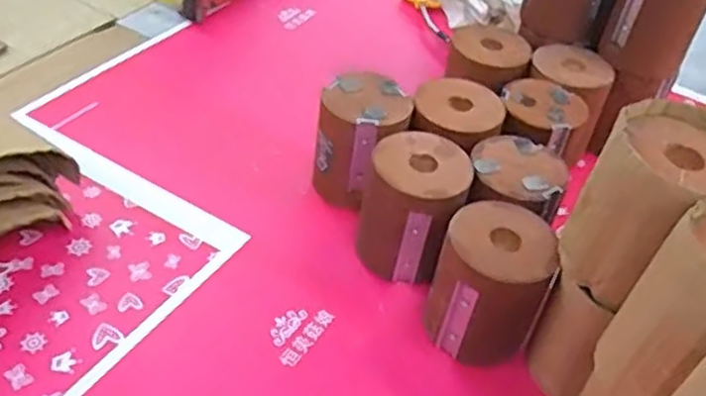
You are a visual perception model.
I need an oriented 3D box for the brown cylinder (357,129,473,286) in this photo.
[{"bbox_3d":[0.048,0.010,0.590,0.078,0.103,0.085,14,42,5],"label":"brown cylinder"}]

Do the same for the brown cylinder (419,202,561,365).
[{"bbox_3d":[0.103,0.066,0.534,0.077,0.103,0.080,5,42,-4],"label":"brown cylinder"}]

